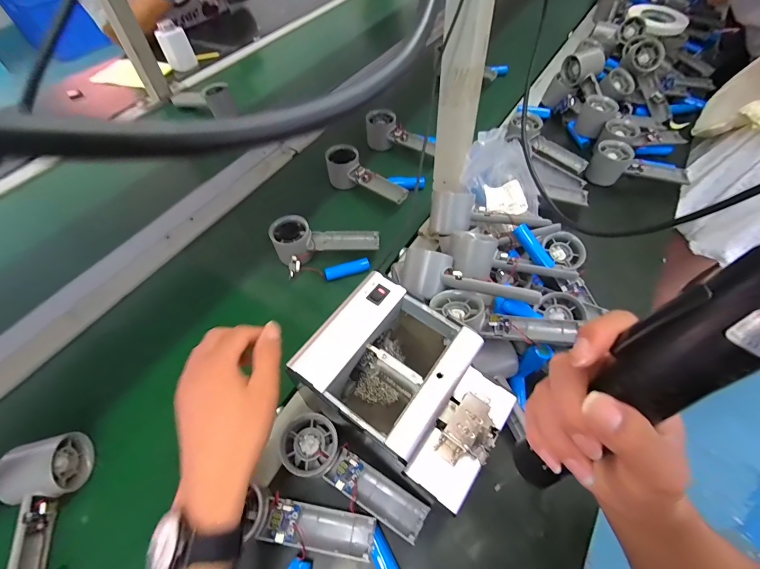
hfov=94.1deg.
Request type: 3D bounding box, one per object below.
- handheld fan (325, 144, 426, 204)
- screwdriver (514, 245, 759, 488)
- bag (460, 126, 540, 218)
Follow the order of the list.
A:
[{"bbox_3d":[-0.012,-0.190,0.613,0.167,0.056,0.066,22,56,16],"label":"handheld fan"},{"bbox_3d":[0.139,0.057,0.193,0.033,0.186,0.042,-13,51,-36],"label":"screwdriver"},{"bbox_3d":[0.183,-0.152,0.501,0.127,0.100,0.096,-37,61,-24],"label":"bag"}]

